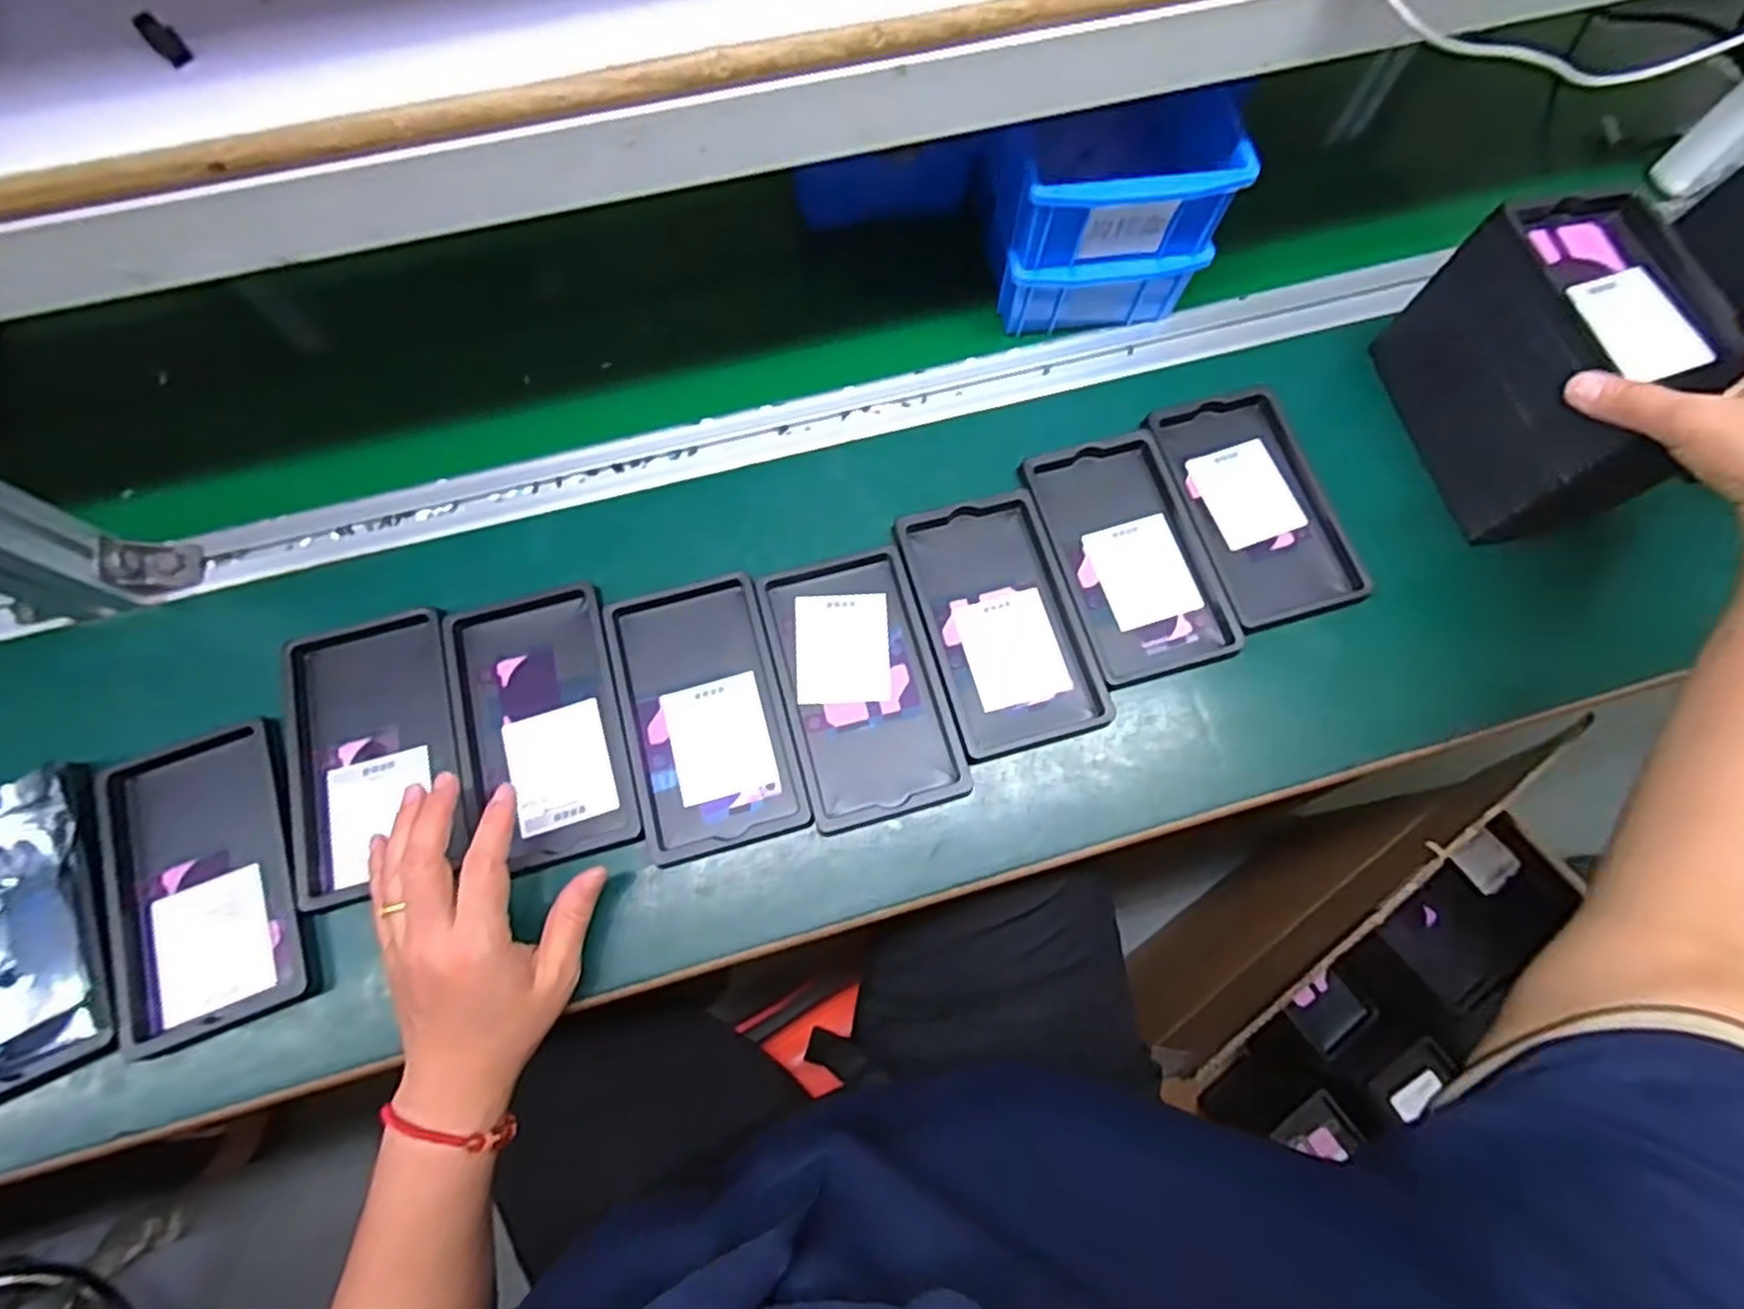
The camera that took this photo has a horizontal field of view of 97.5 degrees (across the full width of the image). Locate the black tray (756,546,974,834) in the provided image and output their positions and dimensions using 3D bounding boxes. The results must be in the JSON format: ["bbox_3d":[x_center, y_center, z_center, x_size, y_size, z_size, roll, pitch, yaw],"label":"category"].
[{"bbox_3d":[-0.006,0.017,0.461,0.092,0.012,0.159,-14,72,-6],"label":"black tray"}]

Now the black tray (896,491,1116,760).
[{"bbox_3d":[0.081,-0.021,0.473,0.092,0.014,0.155,-14,72,-6],"label":"black tray"}]

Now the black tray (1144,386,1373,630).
[{"bbox_3d":[0.255,-0.100,0.501,0.092,0.014,0.155,-15,72,-6],"label":"black tray"}]

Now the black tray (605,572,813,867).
[{"bbox_3d":[-0.099,0.033,0.456,0.094,0.009,0.163,-15,72,-6],"label":"black tray"}]

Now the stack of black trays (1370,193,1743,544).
[{"bbox_3d":[0.411,-0.170,0.464,0.111,0.109,0.162,-5,71,-3],"label":"stack of black trays"}]

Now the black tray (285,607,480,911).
[{"bbox_3d":[-0.288,0.052,0.442,0.098,0.012,0.157,-18,72,-7],"label":"black tray"}]

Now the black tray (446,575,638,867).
[{"bbox_3d":[-0.195,0.042,0.452,0.093,0.020,0.159,-15,72,-6],"label":"black tray"}]

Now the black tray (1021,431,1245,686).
[{"bbox_3d":[0.167,-0.065,0.489,0.098,0.013,0.158,-16,72,-6],"label":"black tray"}]

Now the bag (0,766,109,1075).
[{"bbox_3d":[-0.467,0.144,0.408,0.089,0.017,0.147,-19,72,-7],"label":"bag"}]

